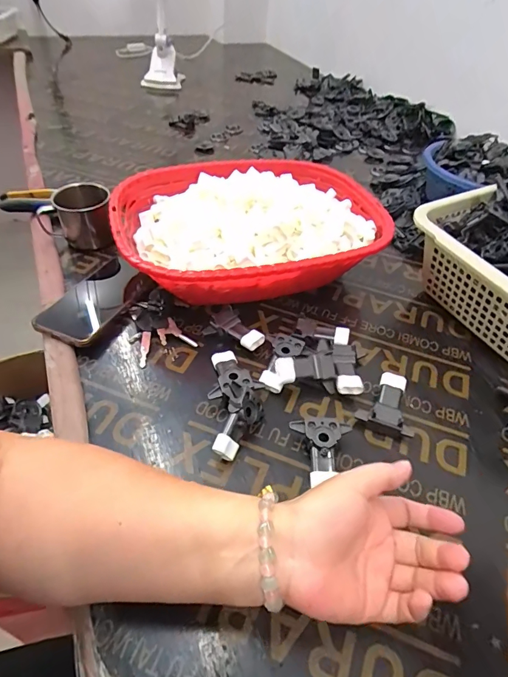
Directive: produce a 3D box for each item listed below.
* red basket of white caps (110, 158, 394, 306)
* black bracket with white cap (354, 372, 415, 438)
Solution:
[{"bbox_3d":[-0.003,-0.144,0.575,0.346,0.097,0.259,-13,49,-15],"label":"red basket of white caps"},{"bbox_3d":[0.144,0.069,0.437,0.055,0.021,0.066,22,49,16],"label":"black bracket with white cap"}]

